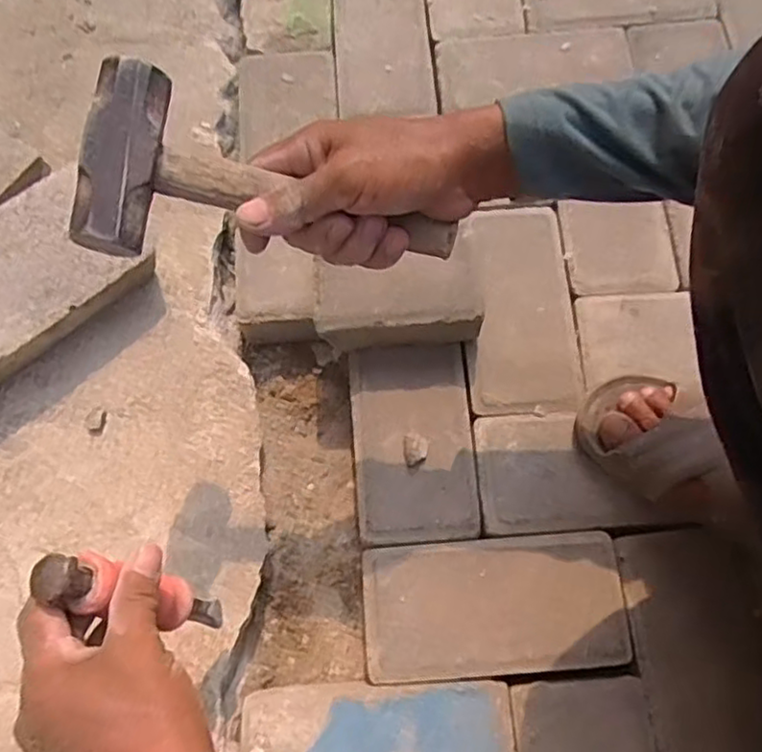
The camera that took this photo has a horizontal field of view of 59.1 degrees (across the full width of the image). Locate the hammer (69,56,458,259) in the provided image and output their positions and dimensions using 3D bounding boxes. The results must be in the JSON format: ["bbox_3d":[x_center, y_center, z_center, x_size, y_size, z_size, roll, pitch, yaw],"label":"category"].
[{"bbox_3d":[-0.056,-0.099,0.374,0.206,0.033,0.095,11,72,-15],"label":"hammer"}]

